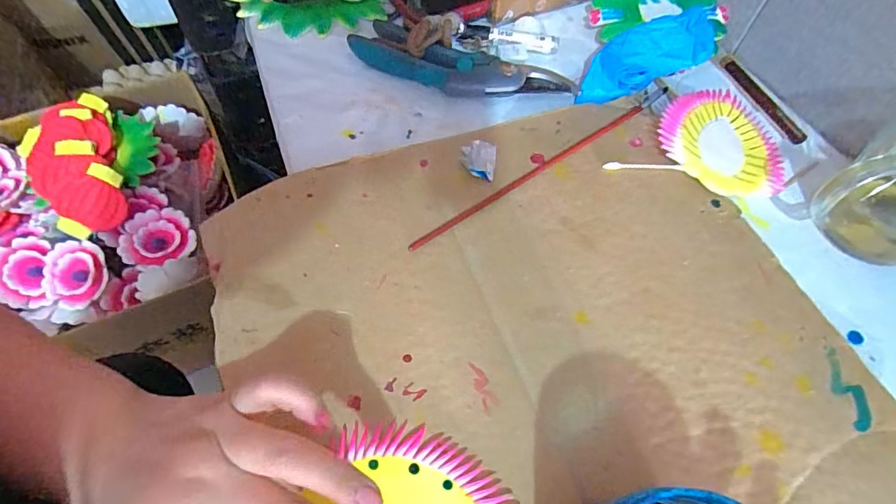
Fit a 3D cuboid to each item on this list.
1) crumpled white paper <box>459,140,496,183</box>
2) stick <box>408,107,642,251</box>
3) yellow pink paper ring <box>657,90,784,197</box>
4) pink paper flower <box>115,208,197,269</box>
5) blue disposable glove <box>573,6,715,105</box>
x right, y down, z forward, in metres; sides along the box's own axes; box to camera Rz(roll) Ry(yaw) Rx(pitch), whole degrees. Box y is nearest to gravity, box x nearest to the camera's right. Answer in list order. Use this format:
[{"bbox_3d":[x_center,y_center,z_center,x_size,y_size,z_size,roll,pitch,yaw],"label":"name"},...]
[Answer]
[{"bbox_3d":[0.023,-0.072,0.360,0.026,0.009,0.034,7,59,2],"label":"crumpled white paper"},{"bbox_3d":[0.069,-0.063,0.359,0.236,0.004,0.008,-32,65,-19],"label":"stick"},{"bbox_3d":[0.223,-0.090,0.372,0.098,0.019,0.099,1,59,-2],"label":"yellow pink paper ring"},{"bbox_3d":[-0.419,-0.022,0.681,0.097,0.026,0.090,-4,59,-5],"label":"pink paper flower"},{"bbox_3d":[0.178,-0.174,0.417,0.146,0.032,0.044,-23,63,-15],"label":"blue disposable glove"}]

